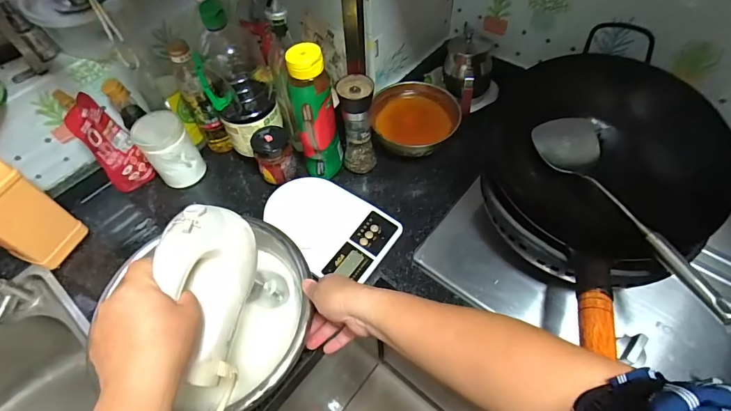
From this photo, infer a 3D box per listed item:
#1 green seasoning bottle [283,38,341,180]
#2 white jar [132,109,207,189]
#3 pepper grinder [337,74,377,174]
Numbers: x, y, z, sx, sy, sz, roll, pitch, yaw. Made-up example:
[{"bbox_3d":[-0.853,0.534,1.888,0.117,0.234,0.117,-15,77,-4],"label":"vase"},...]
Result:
[{"bbox_3d":[-0.080,-0.147,0.638,0.064,0.217,0.058,-9,55,-4],"label":"green seasoning bottle"},{"bbox_3d":[-0.357,-0.104,0.715,0.079,0.110,0.094,-34,61,-19],"label":"white jar"},{"bbox_3d":[-0.012,-0.135,0.678,0.056,0.173,0.055,-3,55,1],"label":"pepper grinder"}]

